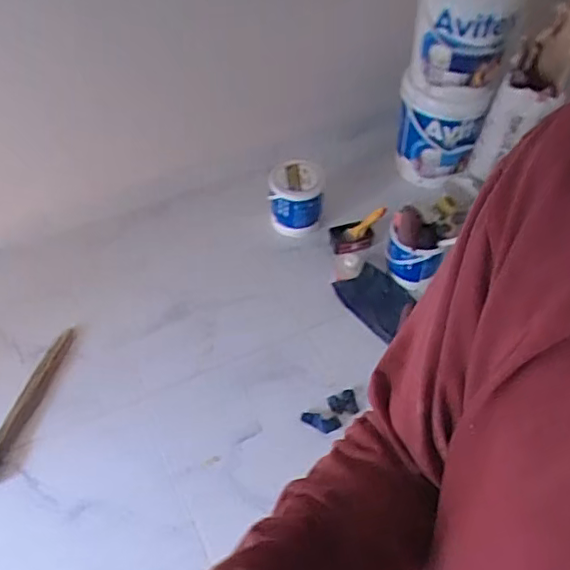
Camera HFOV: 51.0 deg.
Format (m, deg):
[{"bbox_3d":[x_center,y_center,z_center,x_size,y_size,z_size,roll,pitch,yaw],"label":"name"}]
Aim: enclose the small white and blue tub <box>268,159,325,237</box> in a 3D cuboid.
[{"bbox_3d":[0.034,-0.278,1.866,0.164,0.181,0.175,0,51,0],"label":"small white and blue tub"}]

